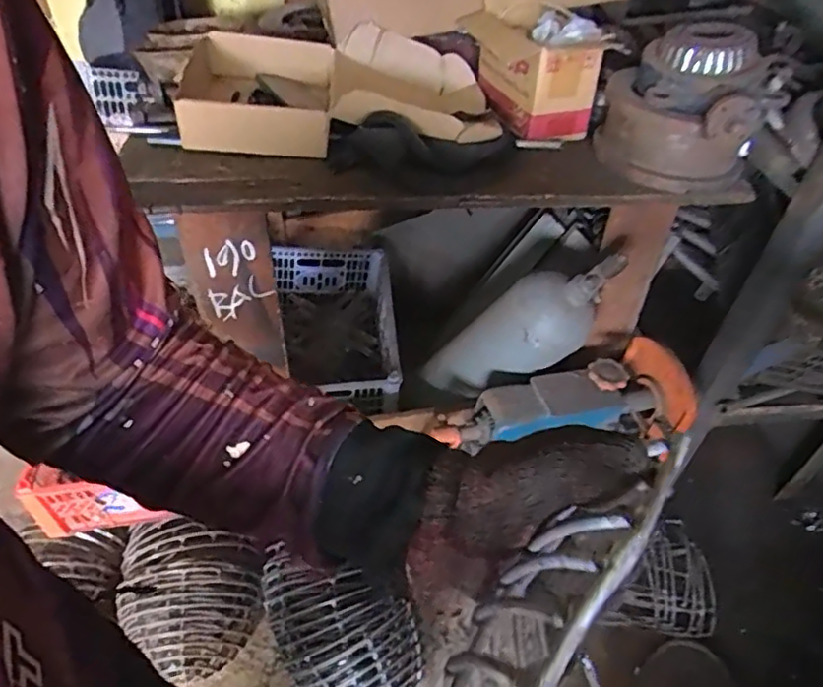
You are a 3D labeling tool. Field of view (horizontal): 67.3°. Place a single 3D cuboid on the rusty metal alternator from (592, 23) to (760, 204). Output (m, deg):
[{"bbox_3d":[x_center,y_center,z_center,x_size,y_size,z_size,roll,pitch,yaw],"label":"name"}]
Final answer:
[{"bbox_3d":[0.398,-0.331,0.896,0.240,0.187,0.188,19,47,15],"label":"rusty metal alternator"}]

